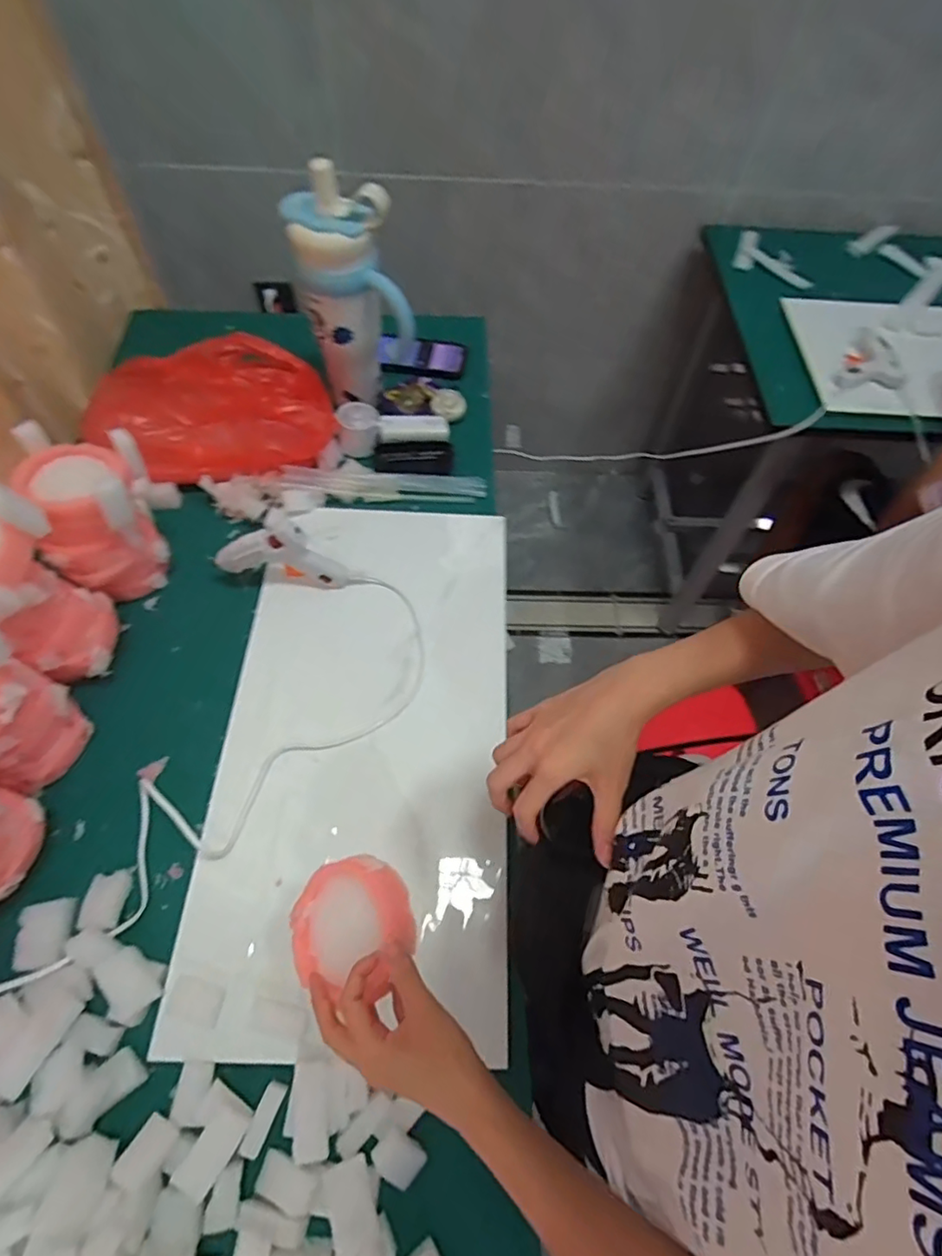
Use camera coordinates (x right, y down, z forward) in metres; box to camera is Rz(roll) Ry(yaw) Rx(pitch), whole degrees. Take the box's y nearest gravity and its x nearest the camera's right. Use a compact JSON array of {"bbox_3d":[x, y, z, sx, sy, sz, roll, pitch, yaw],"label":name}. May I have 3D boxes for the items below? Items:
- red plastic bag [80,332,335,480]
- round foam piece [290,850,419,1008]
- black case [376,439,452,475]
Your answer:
[{"bbox_3d":[-0.341,-0.277,0.739,0.325,0.120,0.137,-4,61,-5],"label":"red plastic bag"},{"bbox_3d":[-0.095,0.220,0.433,0.102,0.029,0.080,-25,59,22],"label":"round foam piece"},{"bbox_3d":[-0.081,-0.240,0.808,0.105,0.018,0.054,-2,61,-4],"label":"black case"}]

